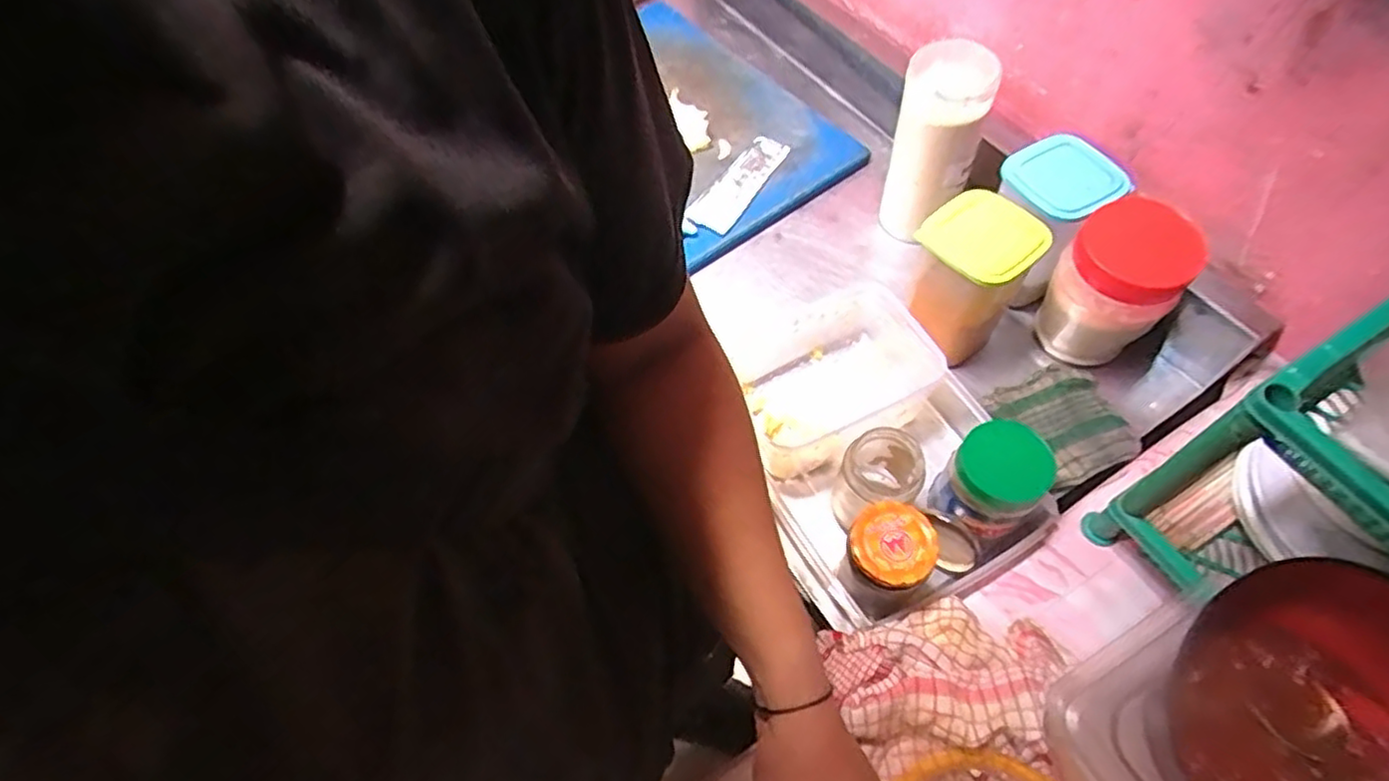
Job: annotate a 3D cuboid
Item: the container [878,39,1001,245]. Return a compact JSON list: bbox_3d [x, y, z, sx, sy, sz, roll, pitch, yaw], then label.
[{"bbox_3d":[0.275,-0.272,0.794,0.095,0.221,0.099,13,61,11],"label":"container"}]

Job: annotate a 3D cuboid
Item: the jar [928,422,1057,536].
[{"bbox_3d":[0.253,0.082,0.589,0.066,0.104,0.072,-2,59,3],"label":"jar"}]

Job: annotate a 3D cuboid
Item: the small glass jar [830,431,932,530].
[{"bbox_3d":[0.166,0.081,0.613,0.066,0.088,0.075,31,66,20],"label":"small glass jar"}]

